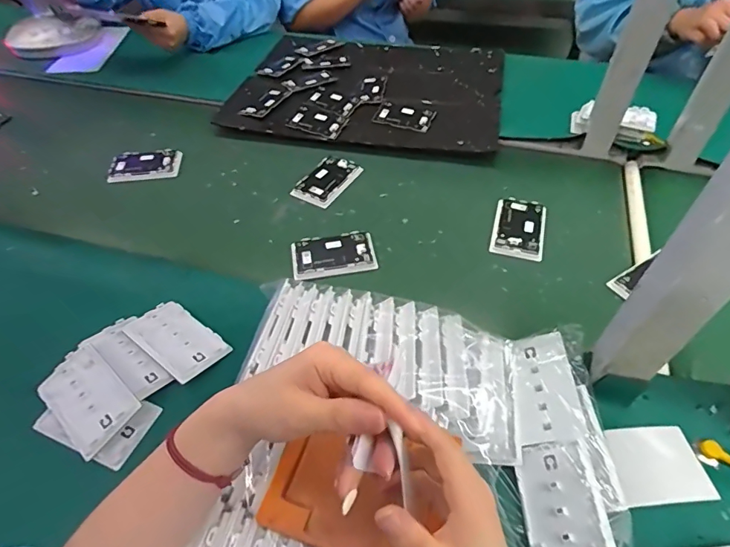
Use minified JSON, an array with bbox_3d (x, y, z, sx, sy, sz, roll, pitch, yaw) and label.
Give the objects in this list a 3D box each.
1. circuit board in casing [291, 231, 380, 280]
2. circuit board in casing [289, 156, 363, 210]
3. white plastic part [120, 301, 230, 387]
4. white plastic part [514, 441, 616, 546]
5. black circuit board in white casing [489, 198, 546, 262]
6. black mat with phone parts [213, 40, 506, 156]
[{"bbox_3d":[-0.041,-0.025,0.597,0.109,0.013,0.064,-11,51,-8],"label":"circuit board in casing"},{"bbox_3d":[-0.058,-0.143,0.699,0.060,0.016,0.109,25,55,21],"label":"circuit board in casing"},{"bbox_3d":[-0.201,0.072,0.488,0.098,0.007,0.063,35,48,18],"label":"white plastic part"},{"bbox_3d":[0.164,0.196,0.377,0.064,0.016,0.106,-25,44,28],"label":"white plastic part"},{"bbox_3d":[0.213,-0.063,0.625,0.068,0.013,0.105,12,51,11],"label":"black circuit board in white casing"},{"bbox_3d":[0.016,-0.356,0.855,0.464,0.029,0.374,9,51,9],"label":"black mat with phone parts"}]

